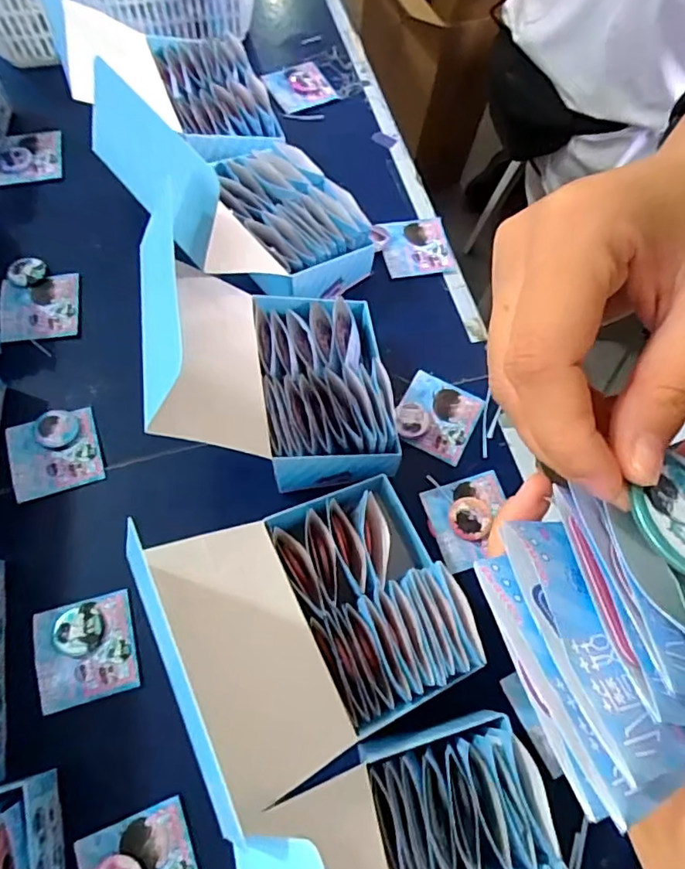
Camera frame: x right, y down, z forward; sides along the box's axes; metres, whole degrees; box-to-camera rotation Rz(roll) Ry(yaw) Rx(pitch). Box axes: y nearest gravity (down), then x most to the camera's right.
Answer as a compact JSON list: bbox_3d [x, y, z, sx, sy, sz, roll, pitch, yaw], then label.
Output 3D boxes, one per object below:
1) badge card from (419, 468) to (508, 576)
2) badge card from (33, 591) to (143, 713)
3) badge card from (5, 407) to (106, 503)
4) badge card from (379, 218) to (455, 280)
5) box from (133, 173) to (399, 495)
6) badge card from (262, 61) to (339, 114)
[{"bbox_3d":[0.105,0.068,0.448,0.065,0.009,0.067,-18,66,-4],"label":"badge card"},{"bbox_3d":[-0.185,0.154,0.397,0.068,0.014,0.069,-13,69,-10],"label":"badge card"},{"bbox_3d":[-0.237,0.015,0.453,0.069,0.013,0.069,-18,70,-12],"label":"badge card"},{"bbox_3d":[0.075,-0.191,0.559,0.068,0.005,0.067,-8,73,-4],"label":"badge card"},{"bbox_3d":[-0.043,-0.051,0.411,0.170,0.145,0.161,-4,68,-7],"label":"box"},{"bbox_3d":[-0.049,-0.404,0.636,0.067,0.007,0.067,-25,74,-8],"label":"badge card"}]

